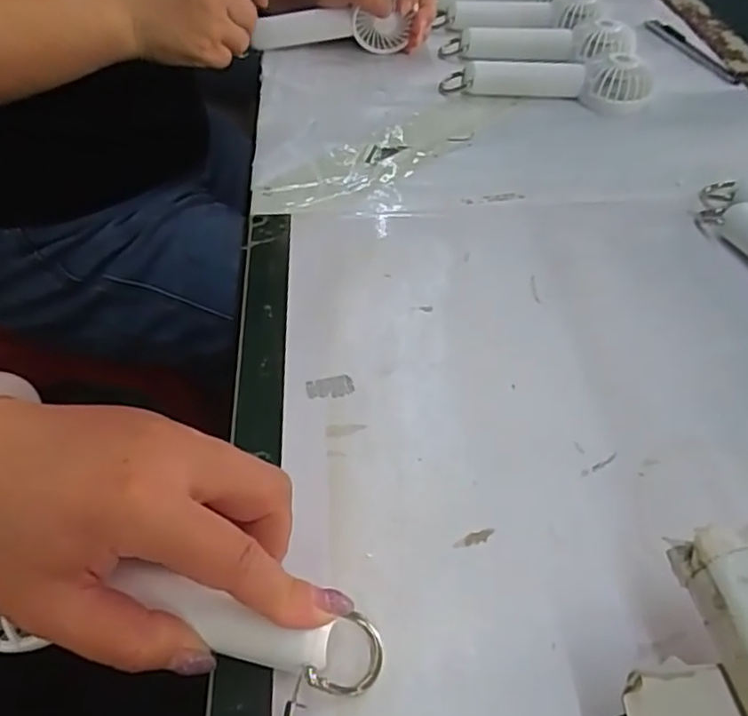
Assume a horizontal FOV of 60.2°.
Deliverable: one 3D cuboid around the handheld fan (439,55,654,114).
[{"bbox_3d":[0.139,-0.225,0.516,0.160,0.030,0.042,8,49,5],"label":"handheld fan"}]

